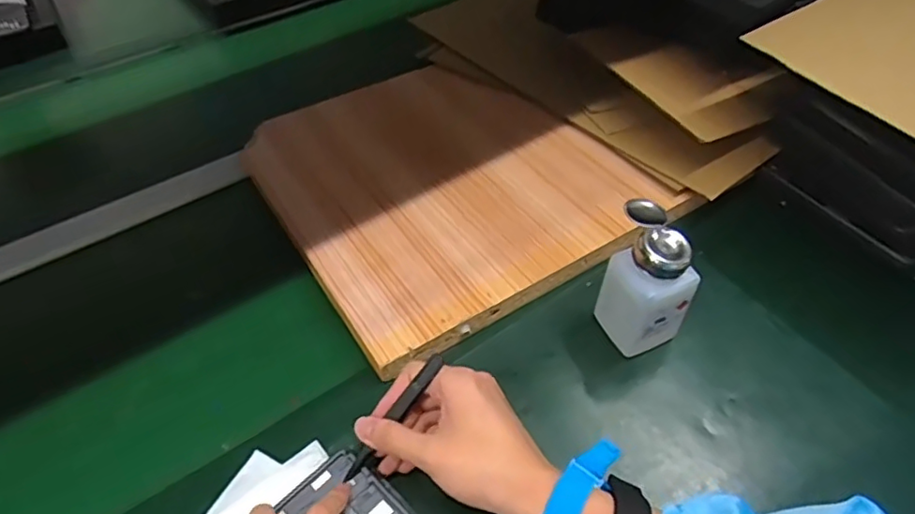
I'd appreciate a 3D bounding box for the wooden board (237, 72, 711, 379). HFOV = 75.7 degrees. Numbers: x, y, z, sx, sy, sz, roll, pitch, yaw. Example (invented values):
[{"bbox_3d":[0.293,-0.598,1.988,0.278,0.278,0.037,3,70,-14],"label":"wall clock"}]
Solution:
[{"bbox_3d":[-0.021,-0.090,0.612,0.325,0.019,0.363,-26,52,-21],"label":"wooden board"}]

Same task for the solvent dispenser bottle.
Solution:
[{"bbox_3d":[0.144,0.023,0.464,0.052,0.110,0.074,-22,52,-18],"label":"solvent dispenser bottle"}]

